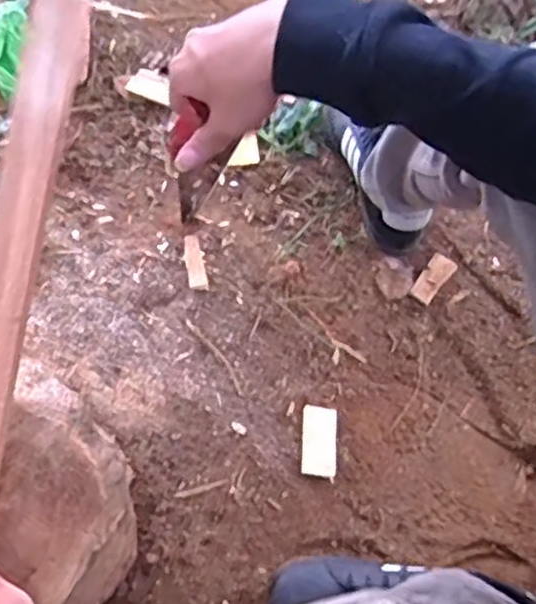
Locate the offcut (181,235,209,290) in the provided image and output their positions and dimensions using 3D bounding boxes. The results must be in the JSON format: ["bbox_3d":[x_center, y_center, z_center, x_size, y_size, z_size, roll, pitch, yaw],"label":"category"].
[{"bbox_3d":[-0.088,-0.049,0.825,0.023,0.005,0.084,-10,55,-5],"label":"offcut"}]

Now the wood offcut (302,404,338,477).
[{"bbox_3d":[0.056,0.151,0.752,0.036,0.010,0.075,3,75,3],"label":"wood offcut"}]

